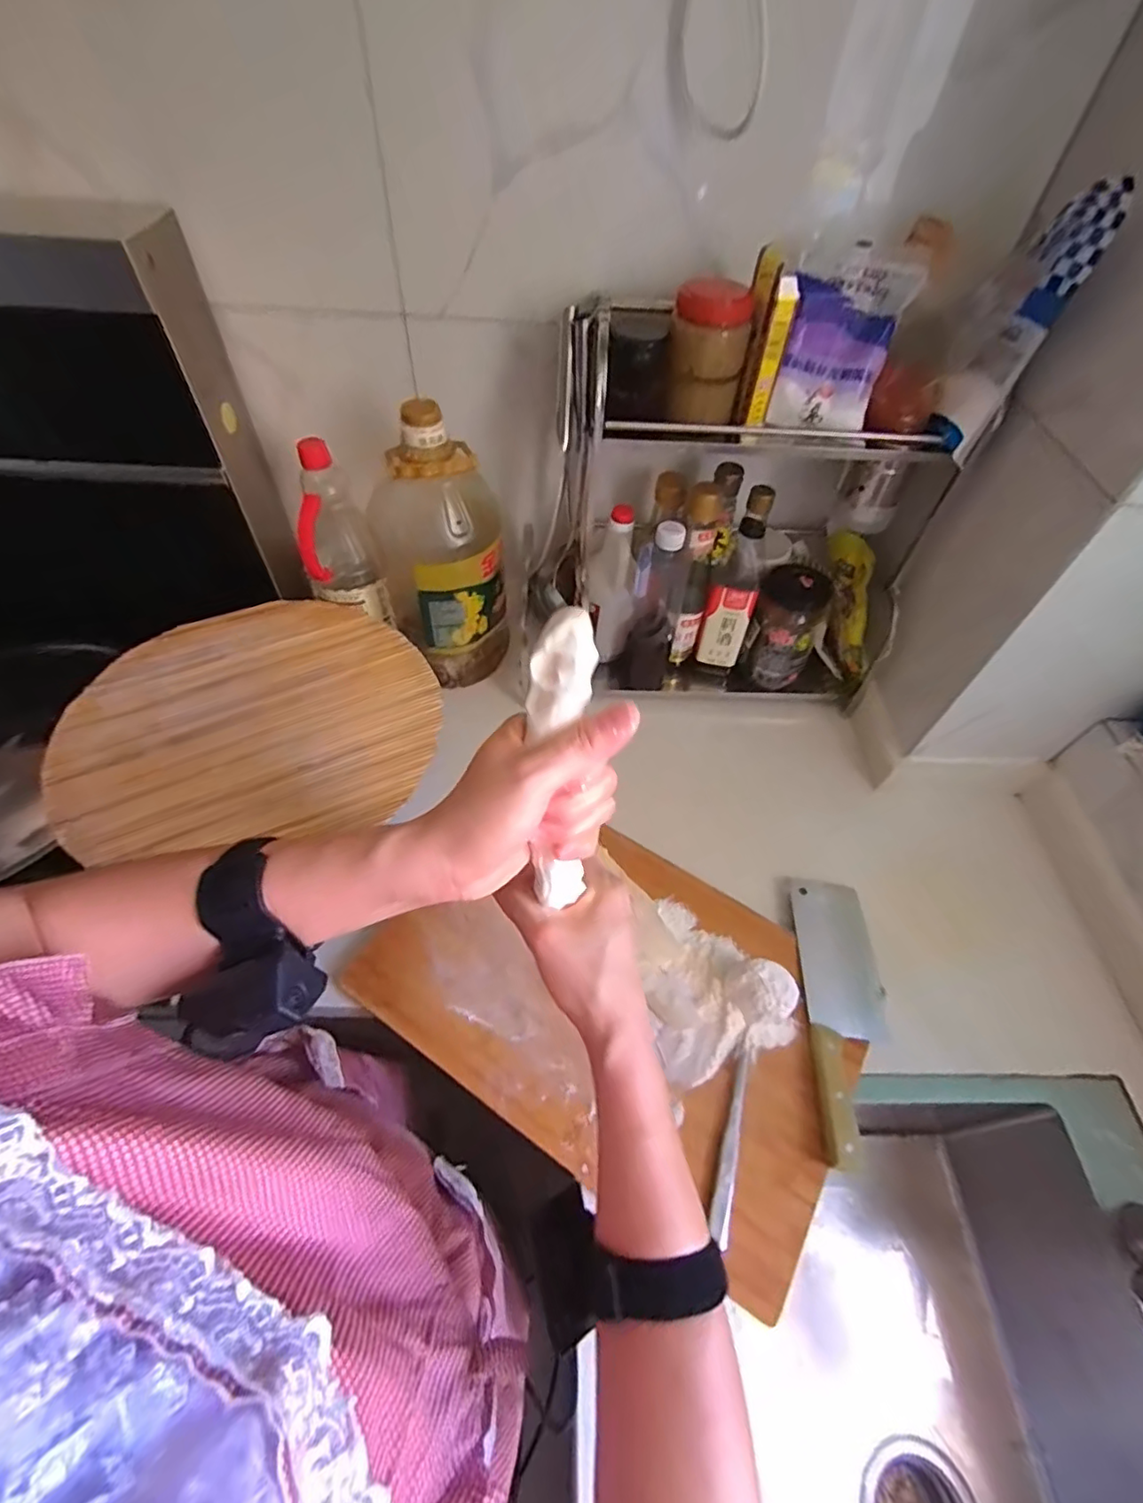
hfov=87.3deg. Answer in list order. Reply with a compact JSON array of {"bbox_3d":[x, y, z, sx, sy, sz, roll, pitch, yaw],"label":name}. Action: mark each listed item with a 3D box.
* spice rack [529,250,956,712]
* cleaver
[{"bbox_3d":[0.200,-0.293,0.729,0.414,0.457,0.213,1,53,-3],"label":"spice rack"},{"bbox_3d":[0.281,0.259,0.605,0.087,0.047,0.275,9,54,3],"label":"cleaver"}]

